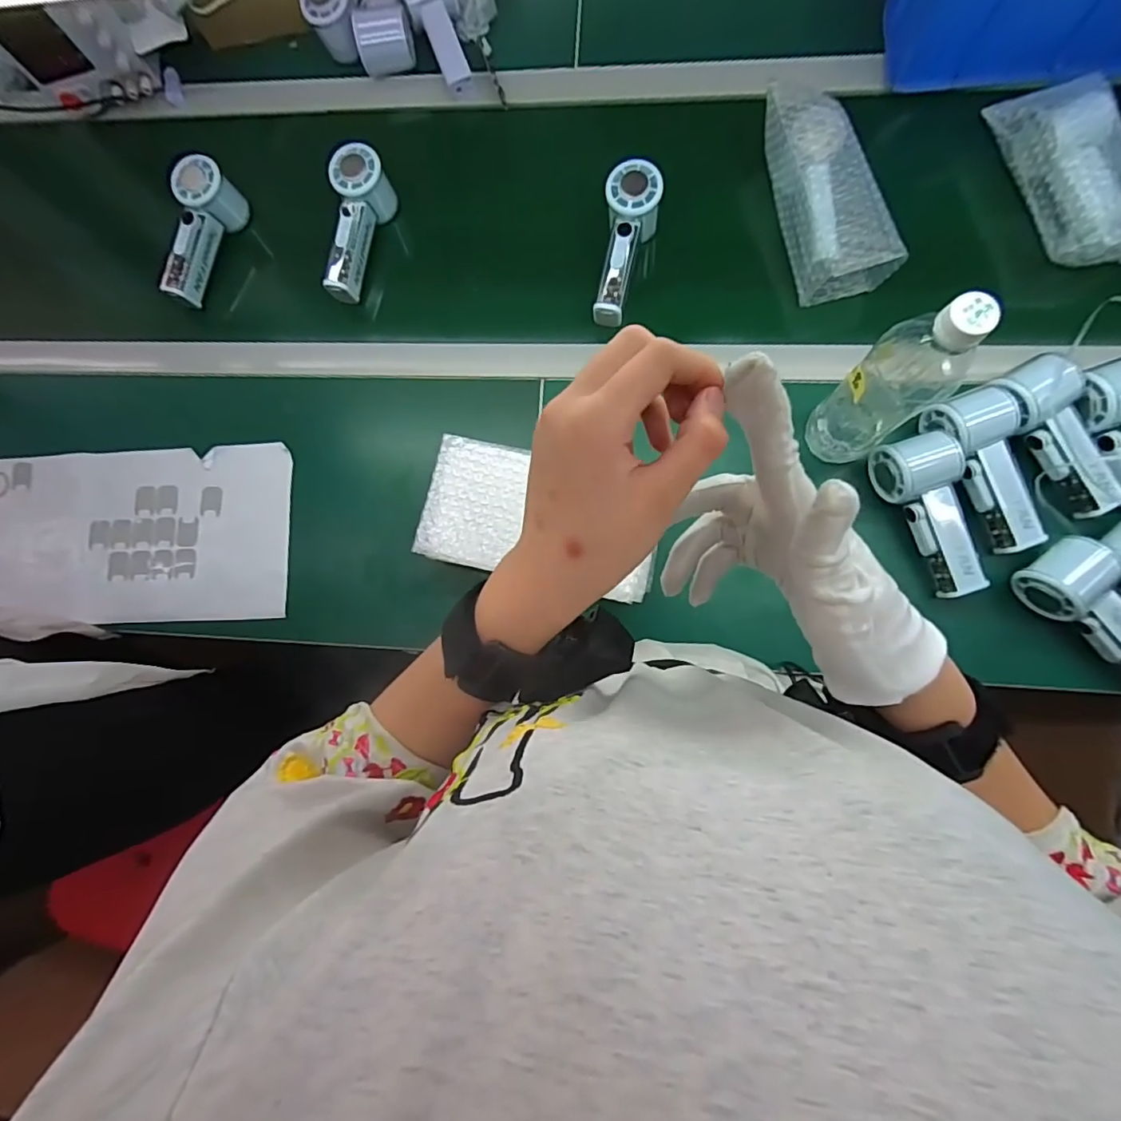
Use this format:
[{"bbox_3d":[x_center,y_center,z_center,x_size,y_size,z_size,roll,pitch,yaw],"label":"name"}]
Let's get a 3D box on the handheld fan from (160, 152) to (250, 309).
[{"bbox_3d":[-0.417,-0.368,0.626,0.044,0.067,0.156,18,86,8],"label":"handheld fan"}]

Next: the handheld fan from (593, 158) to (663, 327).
[{"bbox_3d":[0.072,-0.330,0.579,0.054,0.054,0.150,6,84,7],"label":"handheld fan"}]

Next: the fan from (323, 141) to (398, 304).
[{"bbox_3d":[-0.226,-0.367,0.611,0.053,0.067,0.151,7,84,7],"label":"fan"}]

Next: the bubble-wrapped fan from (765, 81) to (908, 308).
[{"bbox_3d":[0.272,-0.377,0.564,0.081,0.064,0.201,-12,82,5],"label":"bubble-wrapped fan"}]

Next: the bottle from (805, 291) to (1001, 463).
[{"bbox_3d":[0.271,-0.143,0.449,0.060,0.218,0.061,-1,83,7],"label":"bottle"}]

